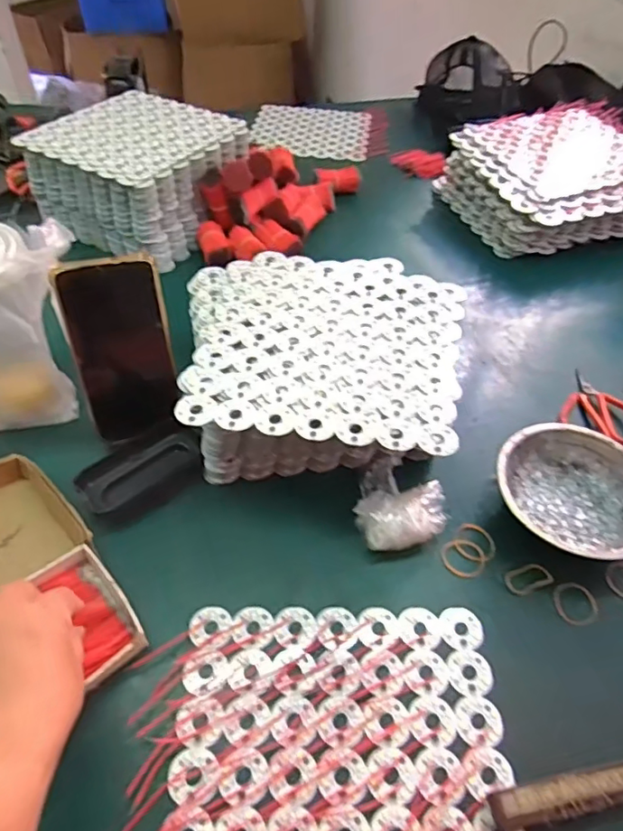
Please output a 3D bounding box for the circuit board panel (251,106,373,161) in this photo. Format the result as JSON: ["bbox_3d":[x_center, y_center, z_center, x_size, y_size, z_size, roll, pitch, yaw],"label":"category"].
[{"bbox_3d":[0.001,-0.536,1.031,0.215,0.004,0.210,7,49,3],"label":"circuit board panel"}]

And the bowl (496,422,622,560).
[{"bbox_3d":[0.221,0.068,0.458,0.123,0.040,0.122,2,48,-2],"label":"bowl"}]

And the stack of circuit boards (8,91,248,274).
[{"bbox_3d":[-0.235,-0.334,0.769,0.228,0.121,0.223,23,50,17],"label":"stack of circuit boards"}]

